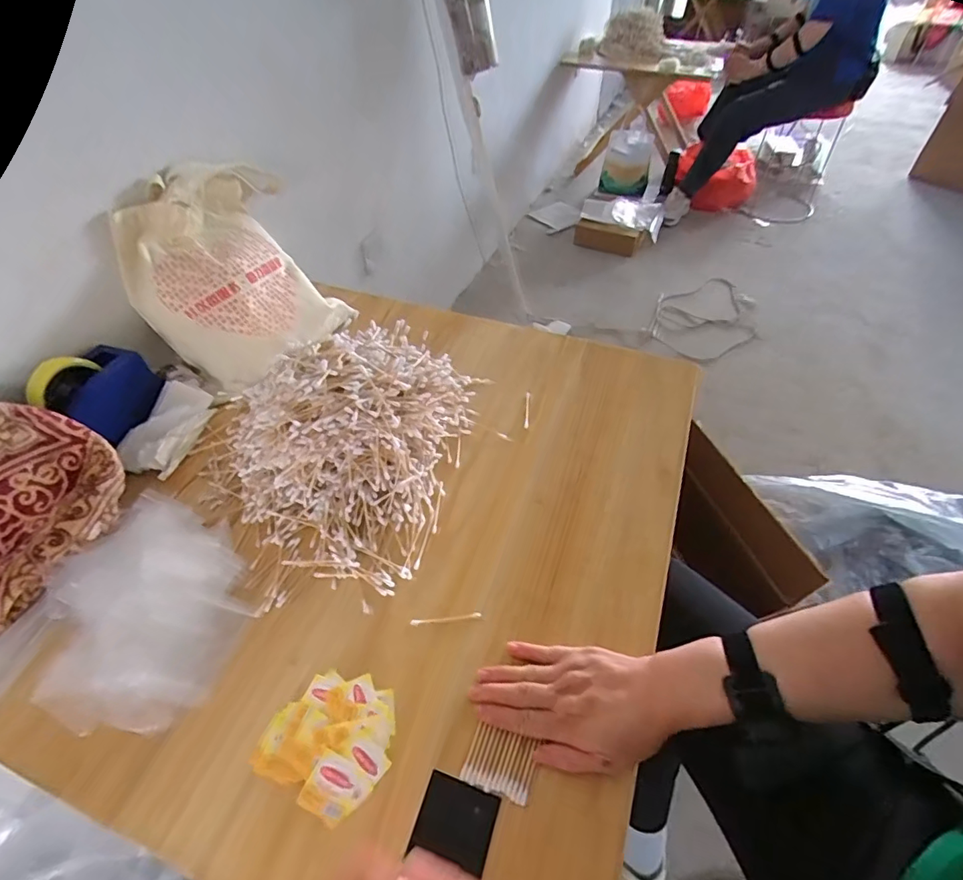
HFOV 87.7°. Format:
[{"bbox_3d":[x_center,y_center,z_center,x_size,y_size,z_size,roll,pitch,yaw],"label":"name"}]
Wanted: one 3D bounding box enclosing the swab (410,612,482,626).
[{"bbox_3d":[-0.037,0.185,0.520,0.072,0.004,0.007,-6,47,-5],"label":"swab"}]

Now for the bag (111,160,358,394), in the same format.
[{"bbox_3d":[-0.374,-0.254,0.763,0.268,0.291,0.095,-42,19,-31],"label":"bag"}]

